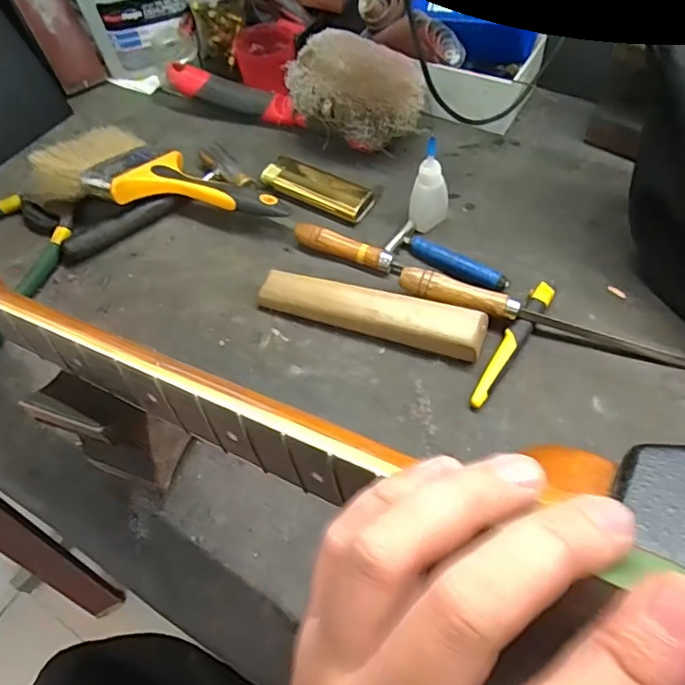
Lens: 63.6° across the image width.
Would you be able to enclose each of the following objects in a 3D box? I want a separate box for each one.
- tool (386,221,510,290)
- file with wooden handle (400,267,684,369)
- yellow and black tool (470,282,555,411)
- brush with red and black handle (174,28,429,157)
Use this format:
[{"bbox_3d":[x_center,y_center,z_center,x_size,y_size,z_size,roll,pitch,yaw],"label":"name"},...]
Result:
[{"bbox_3d":[0.089,-0.070,0.458,0.103,0.013,0.034,29,64,23],"label":"tool"},{"bbox_3d":[0.154,-0.016,0.410,0.228,0.026,0.018,14,59,15],"label":"file with wooden handle"},{"bbox_3d":[0.126,0.000,0.410,0.015,0.011,0.119,29,64,23],"label":"yellow and black tool"},{"bbox_3d":[-0.049,-0.260,0.553,0.269,0.085,0.091,23,62,20],"label":"brush with red and black handle"}]

